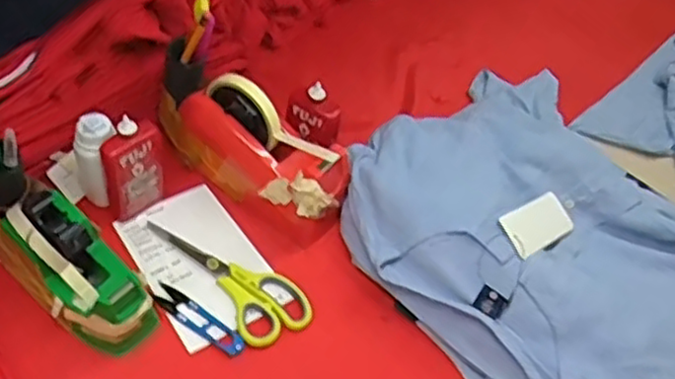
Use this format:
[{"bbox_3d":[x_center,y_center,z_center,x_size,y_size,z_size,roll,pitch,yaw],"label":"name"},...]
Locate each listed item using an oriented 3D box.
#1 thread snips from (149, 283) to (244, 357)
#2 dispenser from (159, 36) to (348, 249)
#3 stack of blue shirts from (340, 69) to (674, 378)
[{"bbox_3d":[-0.129,0.120,0.657,0.103,0.004,0.024,30,52,20],"label":"thread snips"},{"bbox_3d":[-0.090,-0.052,0.724,0.234,0.122,0.073,38,54,10],"label":"dispenser"},{"bbox_3d":[0.247,0.072,0.716,0.335,0.092,0.455,-34,59,-31],"label":"stack of blue shirts"}]

